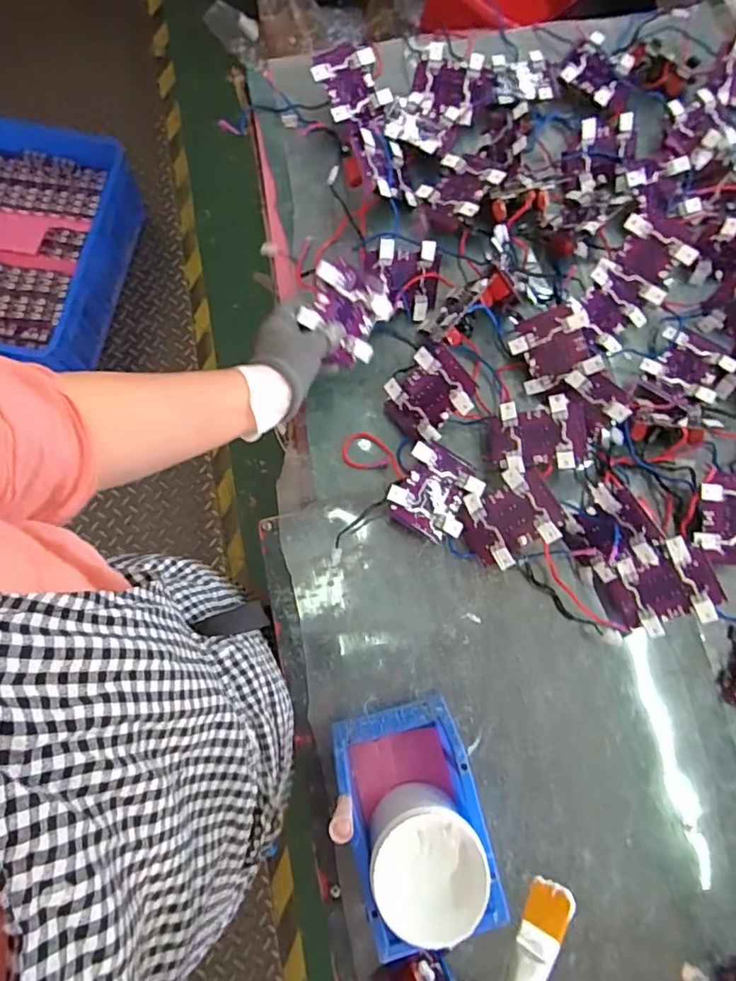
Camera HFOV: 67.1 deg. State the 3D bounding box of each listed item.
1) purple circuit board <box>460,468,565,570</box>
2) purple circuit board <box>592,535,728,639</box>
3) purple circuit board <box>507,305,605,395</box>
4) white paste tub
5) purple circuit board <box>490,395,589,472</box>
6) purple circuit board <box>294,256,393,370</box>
[{"bbox_3d":[0.147,0.031,0.577,0.095,0.018,0.083,-34,62,19],"label":"purple circuit board"},{"bbox_3d":[0.298,0.102,0.572,0.108,0.012,0.083,-24,80,19],"label":"purple circuit board"},{"bbox_3d":[0.211,-0.160,0.630,0.085,0.010,0.080,-18,103,27],"label":"purple circuit board"},{"bbox_3d":[0.052,0.322,0.495,0.090,0.111,0.098,1,76,-3],"label":"white paste tub"},{"bbox_3d":[0.183,-0.058,0.600,0.098,0.016,0.084,-8,65,18],"label":"purple circuit board"},{"bbox_3d":[-0.025,-0.190,0.598,0.089,0.019,0.099,29,86,-23],"label":"purple circuit board"}]

